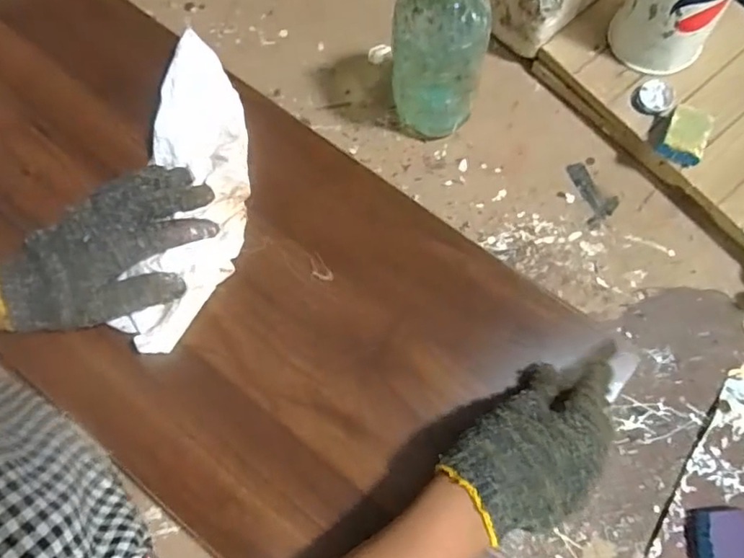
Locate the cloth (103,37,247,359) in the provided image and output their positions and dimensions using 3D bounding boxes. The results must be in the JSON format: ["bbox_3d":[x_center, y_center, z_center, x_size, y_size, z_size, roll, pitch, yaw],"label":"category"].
[{"bbox_3d":[-0.152,-0.073,0.484,0.085,0.034,0.264,2,80,0],"label":"cloth"}]

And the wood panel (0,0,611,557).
[{"bbox_3d":[-0.161,-0.016,0.493,0.680,0.015,0.317,36,78,12],"label":"wood panel"}]

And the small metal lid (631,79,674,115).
[{"bbox_3d":[0.264,-0.170,0.535,0.035,0.011,0.033,-1,77,5],"label":"small metal lid"}]

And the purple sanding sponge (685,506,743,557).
[{"bbox_3d":[0.277,0.207,0.455,0.043,0.027,0.045,-7,74,-3],"label":"purple sanding sponge"}]

